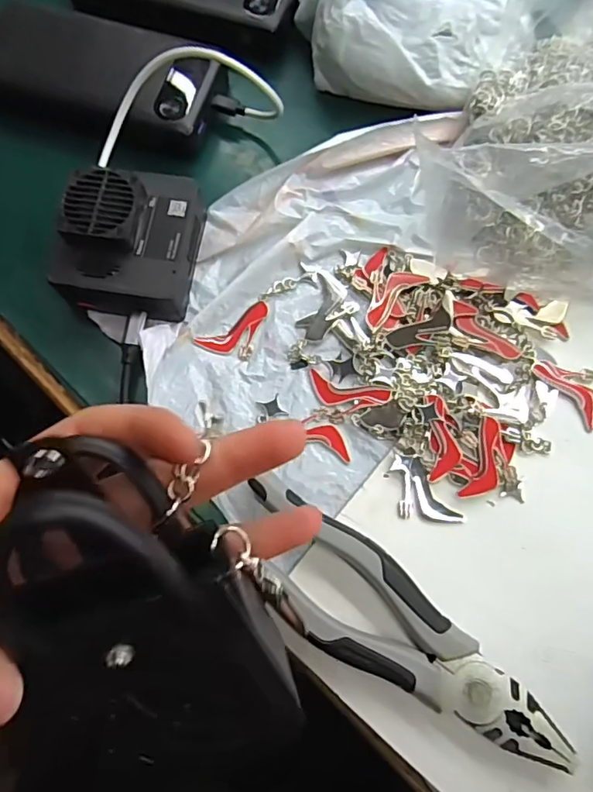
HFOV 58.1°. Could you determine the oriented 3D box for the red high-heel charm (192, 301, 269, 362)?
[{"bbox_3d":[-0.033,-0.034,0.312,0.047,0.004,0.027,-32,77,-6],"label":"red high-heel charm"}]

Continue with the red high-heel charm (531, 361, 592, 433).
[{"bbox_3d":[0.158,-0.006,0.300,0.027,0.004,0.046,-37,78,-7],"label":"red high-heel charm"}]

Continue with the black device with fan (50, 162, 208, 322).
[{"bbox_3d":[-0.093,-0.089,0.304,0.066,0.044,0.080,11,76,4],"label":"black device with fan"}]

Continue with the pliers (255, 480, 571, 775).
[{"bbox_3d":[0.046,0.111,0.262,0.184,0.021,0.052,34,79,9],"label":"pliers"}]

